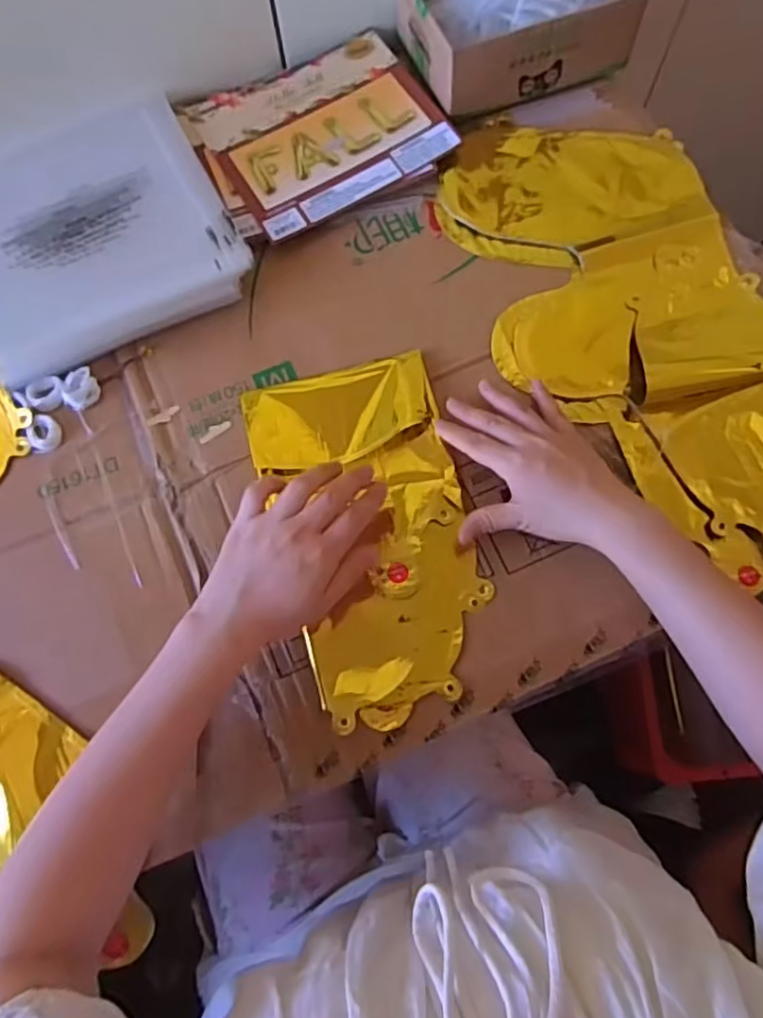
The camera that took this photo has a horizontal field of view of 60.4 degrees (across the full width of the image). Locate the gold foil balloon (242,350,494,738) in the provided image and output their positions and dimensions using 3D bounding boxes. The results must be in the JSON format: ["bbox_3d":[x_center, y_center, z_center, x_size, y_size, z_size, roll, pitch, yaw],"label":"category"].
[{"bbox_3d":[-0.009,0.017,0.487,0.145,0.012,0.265,-11,76,-2],"label":"gold foil balloon"}]

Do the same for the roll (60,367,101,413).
[{"bbox_3d":[-0.240,-0.095,0.521,0.029,0.009,0.029,0,74,1],"label":"roll"}]

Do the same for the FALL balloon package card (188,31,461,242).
[{"bbox_3d":[-0.051,-0.337,0.583,0.188,0.013,0.159,-30,76,-7],"label":"FALL balloon package card"}]

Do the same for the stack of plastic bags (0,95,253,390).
[{"bbox_3d":[-0.240,-0.224,0.542,0.218,0.029,0.207,-27,75,-6],"label":"stack of plastic bags"}]

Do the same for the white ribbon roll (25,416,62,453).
[{"bbox_3d":[-0.264,-0.059,0.513,0.025,0.005,0.029,-22,75,-5],"label":"white ribbon roll"}]

